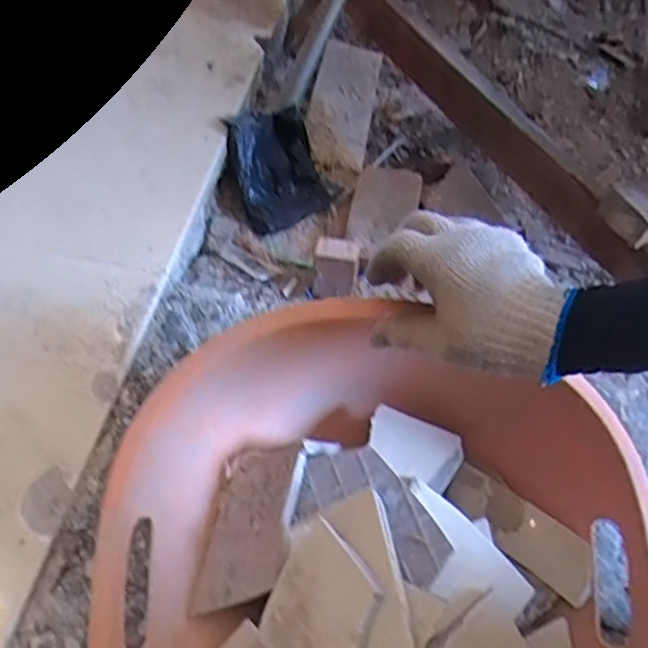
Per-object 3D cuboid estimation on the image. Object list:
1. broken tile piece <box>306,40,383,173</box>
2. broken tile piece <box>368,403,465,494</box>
[{"bbox_3d":[0.035,-0.376,1.064,0.104,0.021,0.306,19,56,-14],"label":"broken tile piece"},{"bbox_3d":[0.079,0.110,0.561,0.083,0.015,0.053,22,56,10],"label":"broken tile piece"}]

